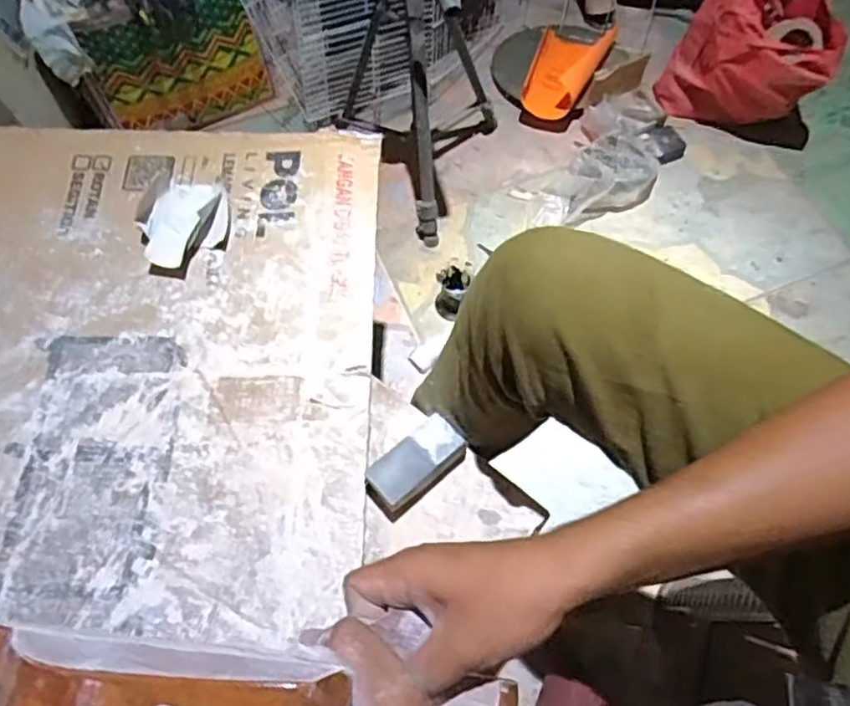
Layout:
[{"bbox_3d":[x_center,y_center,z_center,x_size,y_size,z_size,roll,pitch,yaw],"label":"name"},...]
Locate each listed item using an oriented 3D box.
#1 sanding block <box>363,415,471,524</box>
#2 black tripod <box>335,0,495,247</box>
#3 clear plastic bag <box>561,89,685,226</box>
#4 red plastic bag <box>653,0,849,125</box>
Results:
[{"bbox_3d":[-0.007,0.102,0.610,0.093,0.029,0.048,-39,72,-19],"label":"sanding block"},{"bbox_3d":[-0.044,-0.494,1.102,0.271,0.524,0.318,19,65,10],"label":"black tripod"},{"bbox_3d":[0.372,-0.393,1.285,0.187,0.102,0.337,34,69,17],"label":"clear plastic bag"},{"bbox_3d":[0.637,-0.578,1.277,0.274,0.301,0.189,36,69,17],"label":"red plastic bag"}]

